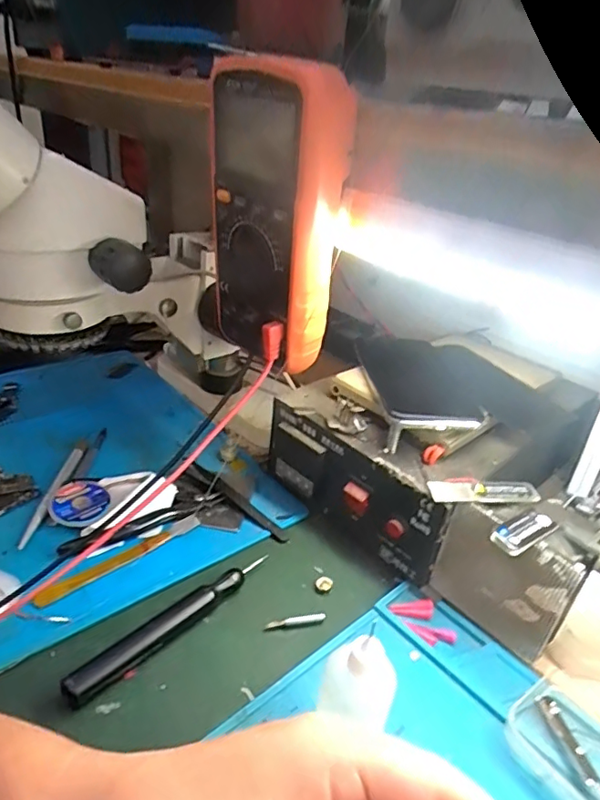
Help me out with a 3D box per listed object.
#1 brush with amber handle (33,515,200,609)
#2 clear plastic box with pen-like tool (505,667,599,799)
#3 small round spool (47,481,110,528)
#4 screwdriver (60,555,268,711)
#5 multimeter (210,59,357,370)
[{"bbox_3d":[-0.126,0.110,0.386,0.122,0.005,0.014,-23,40,-39],"label":"brush with amber handle"},{"bbox_3d":[0.149,0.186,0.292,0.061,0.017,0.063,-17,37,-33],"label":"clear plastic box with pen-like tool"},{"bbox_3d":[-0.168,0.079,0.415,0.042,0.010,0.042,4,30,-2],"label":"small round spool"},{"bbox_3d":[-0.077,0.137,0.337,0.014,0.017,0.142,28,37,33],"label":"screwdriver"},{"bbox_3d":[-0.014,-0.111,0.345,0.049,0.173,0.087,-20,39,-37],"label":"multimeter"}]

